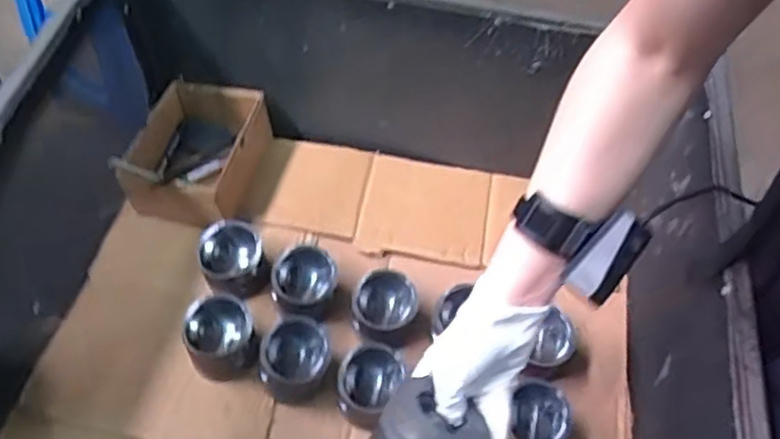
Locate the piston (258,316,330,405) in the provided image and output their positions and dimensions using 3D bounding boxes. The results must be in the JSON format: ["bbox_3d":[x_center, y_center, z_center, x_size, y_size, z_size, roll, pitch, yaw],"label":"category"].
[{"bbox_3d":[-0.119,0.179,0.862,0.088,0.064,0.093,2,57,-3],"label":"piston"}]

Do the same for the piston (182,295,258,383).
[{"bbox_3d":[-0.216,0.154,0.864,0.084,0.074,0.089,2,57,-3],"label":"piston"}]

